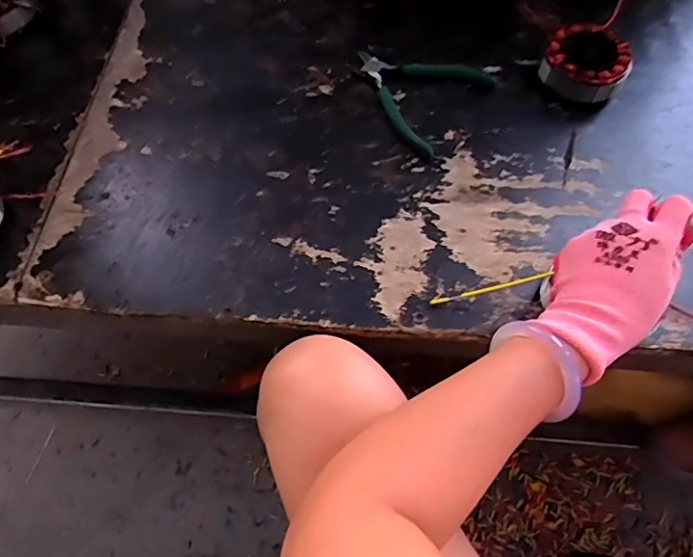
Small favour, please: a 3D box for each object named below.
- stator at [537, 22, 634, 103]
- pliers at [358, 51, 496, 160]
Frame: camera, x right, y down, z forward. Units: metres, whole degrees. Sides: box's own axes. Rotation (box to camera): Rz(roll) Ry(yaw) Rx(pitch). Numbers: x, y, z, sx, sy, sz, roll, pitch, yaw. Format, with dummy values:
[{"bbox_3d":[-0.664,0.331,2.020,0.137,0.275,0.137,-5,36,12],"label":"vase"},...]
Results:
[{"bbox_3d":[0.252,-0.226,0.574,0.085,0.046,0.079,6,63,2],"label":"stator"},{"bbox_3d":[0.066,-0.202,0.572,0.135,0.011,0.132,35,68,15],"label":"pliers"}]

